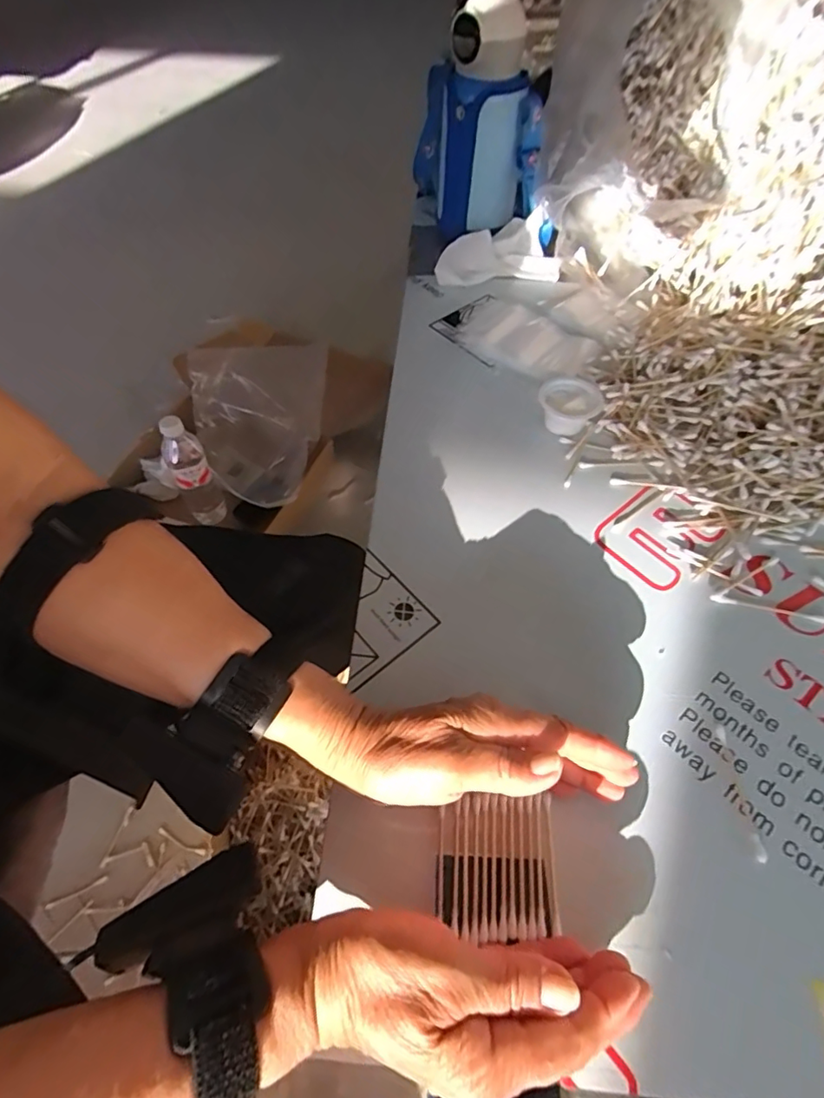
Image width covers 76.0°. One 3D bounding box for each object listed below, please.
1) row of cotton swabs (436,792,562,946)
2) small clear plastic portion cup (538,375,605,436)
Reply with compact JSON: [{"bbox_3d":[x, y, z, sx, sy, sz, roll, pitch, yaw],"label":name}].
[{"bbox_3d":[0.046,0.175,0.292,0.063,0.006,0.065,0,58,5],"label":"row of cotton swabs"},{"bbox_3d":[0.140,-0.129,0.468,0.052,0.022,0.054,-2,58,4],"label":"small clear plastic portion cup"}]

